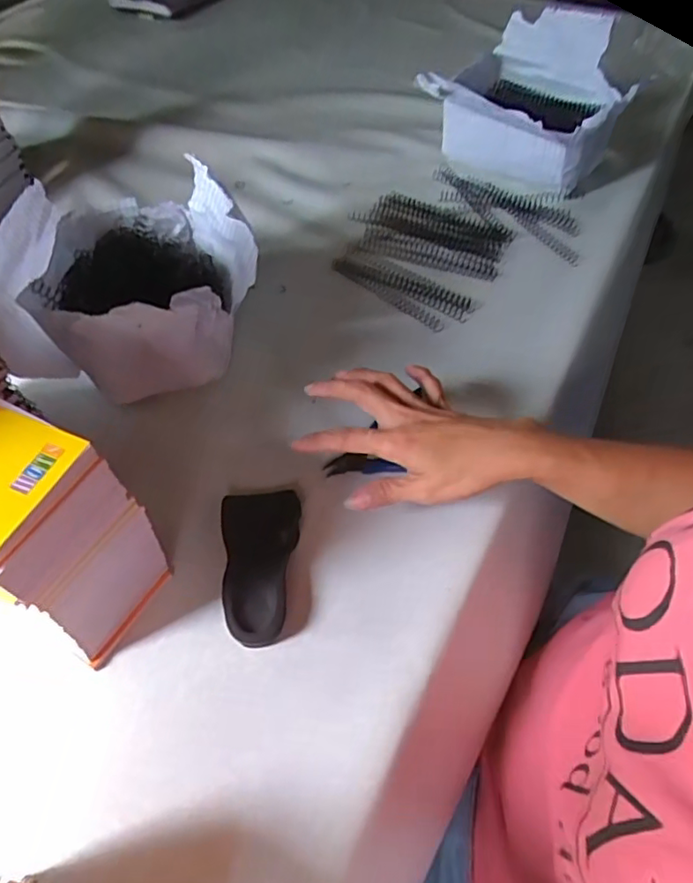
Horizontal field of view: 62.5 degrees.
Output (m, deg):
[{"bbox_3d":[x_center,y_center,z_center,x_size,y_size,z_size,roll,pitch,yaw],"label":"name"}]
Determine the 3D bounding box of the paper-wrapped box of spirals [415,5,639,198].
[{"bbox_3d":[0.223,-0.408,0.709,0.211,0.139,0.212,29,61,20],"label":"paper-wrapped box of spirals"}]

